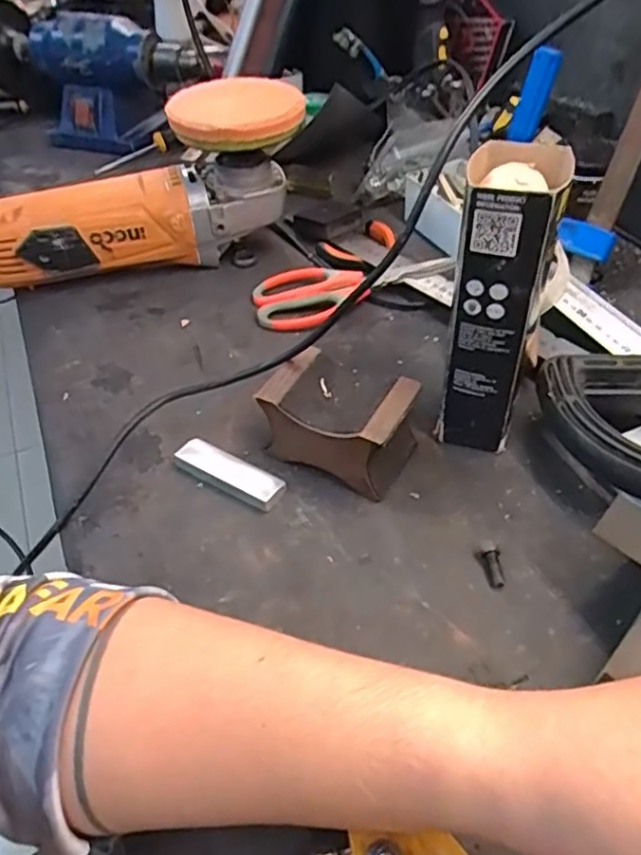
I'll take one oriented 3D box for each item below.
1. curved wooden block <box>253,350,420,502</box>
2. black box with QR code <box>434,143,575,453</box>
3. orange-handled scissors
[{"bbox_3d":[0.013,-0.003,0.450,0.097,0.061,0.069,17,49,20],"label":"curved wooden block"},{"bbox_3d":[0.113,-0.074,0.422,0.057,0.191,0.071,12,47,16],"label":"black box with QR code"},{"bbox_3d":[0.028,-0.131,0.596,0.178,0.022,0.069,-12,46,-8],"label":"orange-handled scissors"}]

